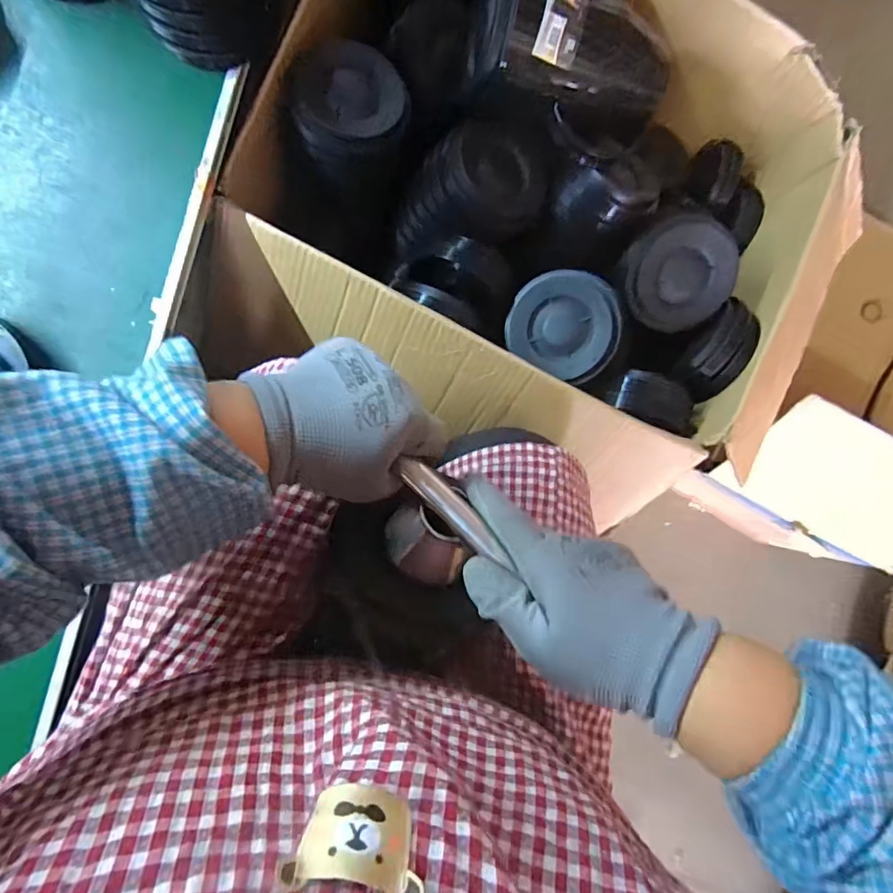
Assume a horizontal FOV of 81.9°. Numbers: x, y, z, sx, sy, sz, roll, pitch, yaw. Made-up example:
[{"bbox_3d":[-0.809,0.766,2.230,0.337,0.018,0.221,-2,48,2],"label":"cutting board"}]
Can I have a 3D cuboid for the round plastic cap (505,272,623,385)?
[{"bbox_3d":[0.135,-0.136,0.571,0.121,0.036,0.107,40,105,9],"label":"round plastic cap"}]

